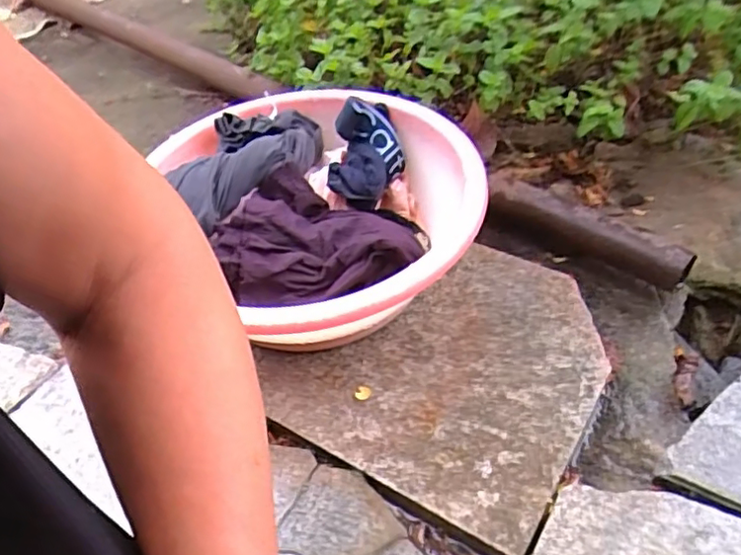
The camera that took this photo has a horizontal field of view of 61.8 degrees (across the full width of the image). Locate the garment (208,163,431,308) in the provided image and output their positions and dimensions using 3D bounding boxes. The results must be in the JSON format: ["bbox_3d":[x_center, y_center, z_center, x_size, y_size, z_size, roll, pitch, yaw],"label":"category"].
[{"bbox_3d":[-0.045,-0.037,0.604,0.188,0.071,0.142,-3,45,3],"label":"garment"}]

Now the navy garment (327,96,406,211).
[{"bbox_3d":[-0.004,-0.133,0.673,0.071,0.065,0.121,4,45,10],"label":"navy garment"}]

